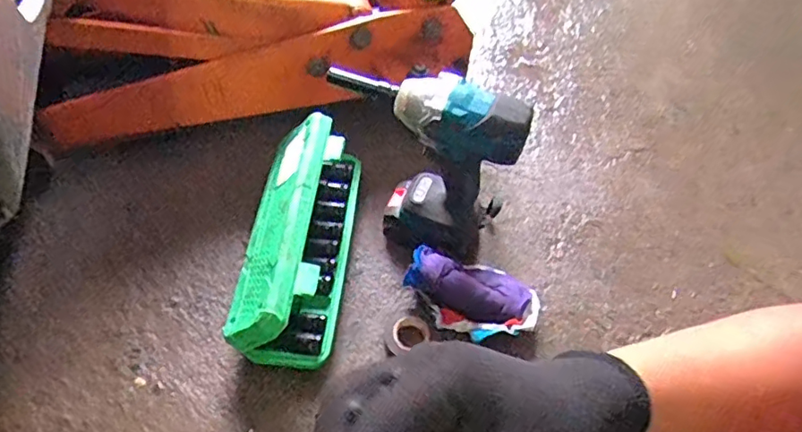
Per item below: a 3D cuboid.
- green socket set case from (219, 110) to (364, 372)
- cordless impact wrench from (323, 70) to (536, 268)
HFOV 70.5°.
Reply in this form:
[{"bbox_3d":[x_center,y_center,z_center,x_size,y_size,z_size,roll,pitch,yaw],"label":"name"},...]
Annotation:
[{"bbox_3d":[-0.116,0.024,0.647,0.106,0.112,0.269,6,55,0],"label":"green socket set case"},{"bbox_3d":[0.021,-0.058,0.631,0.203,0.236,0.080,26,57,14],"label":"cordless impact wrench"}]

